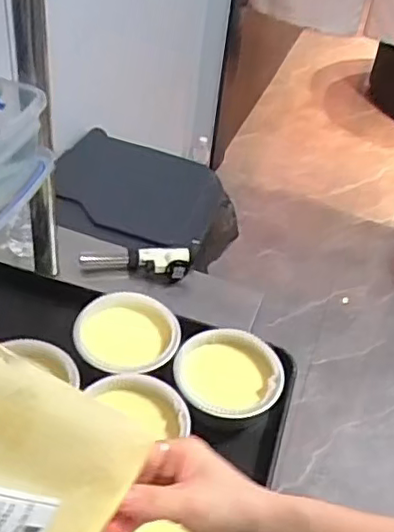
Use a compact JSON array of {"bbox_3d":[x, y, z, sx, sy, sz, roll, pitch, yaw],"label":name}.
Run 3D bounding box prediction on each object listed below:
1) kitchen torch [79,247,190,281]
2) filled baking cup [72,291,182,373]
[{"bbox_3d":[-0.097,-0.010,0.963,0.170,0.034,0.054,7,43,2],"label":"kitchen torch"},{"bbox_3d":[-0.092,0.093,0.812,0.133,0.041,0.125,3,43,-2],"label":"filled baking cup"}]

